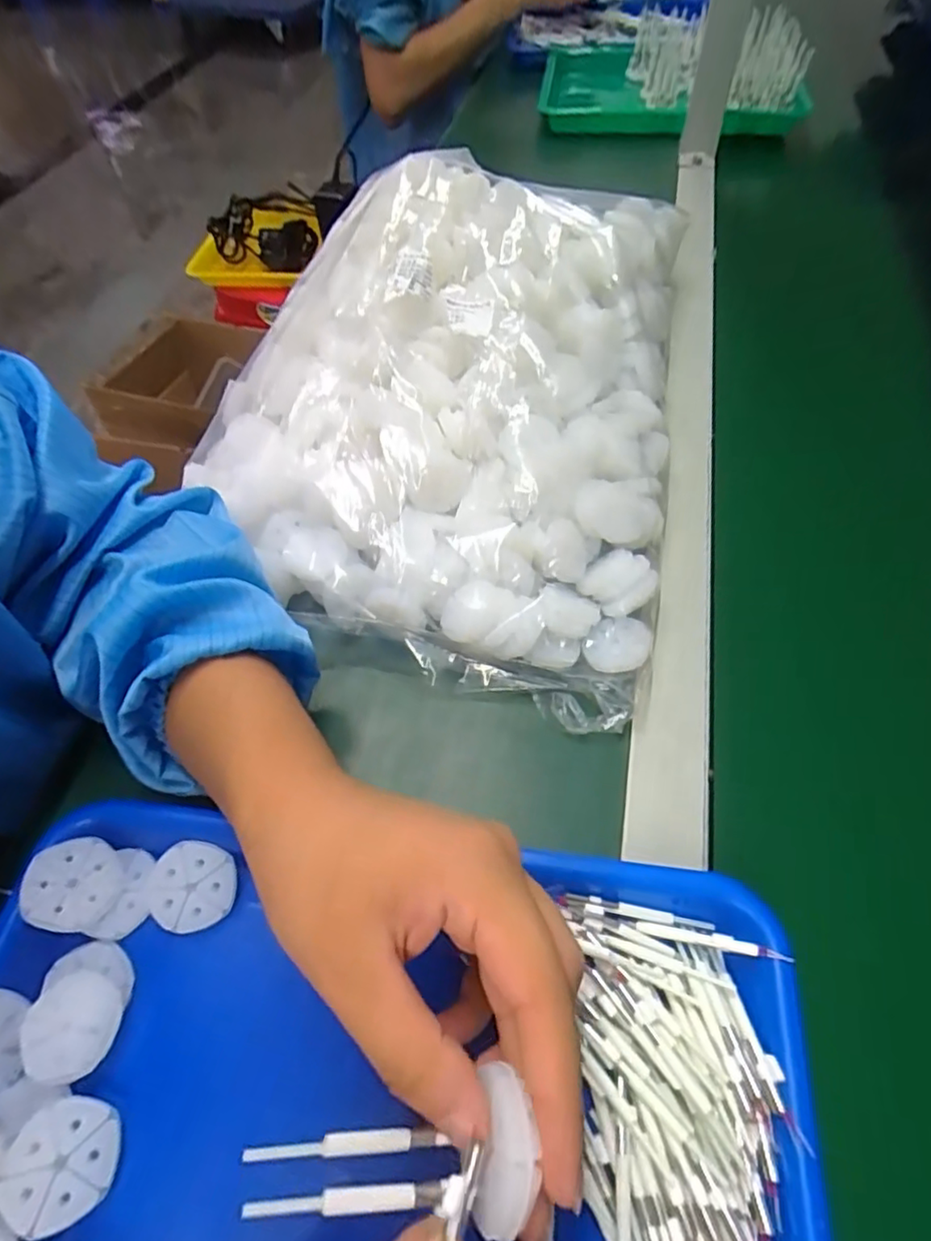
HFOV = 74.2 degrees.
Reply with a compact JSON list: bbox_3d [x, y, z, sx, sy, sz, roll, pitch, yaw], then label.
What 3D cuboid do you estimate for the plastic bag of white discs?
[{"bbox_3d":[-0.009,-0.163,0.416,0.293,0.111,0.403,9,57,9],"label":"plastic bag of white discs"}]

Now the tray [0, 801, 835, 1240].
[{"bbox_3d":[-0.041,0.211,0.228,0.326,0.057,0.242,5,57,6],"label":"tray"}]

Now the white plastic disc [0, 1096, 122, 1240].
[{"bbox_3d":[-0.149,0.201,0.227,0.037,0.004,0.038,12,54,-17],"label":"white plastic disc"}]

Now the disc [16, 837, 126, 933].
[{"bbox_3d":[-0.176,0.118,0.276,0.038,0.006,0.038,14,57,-22],"label":"disc"}]

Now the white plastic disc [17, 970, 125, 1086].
[{"bbox_3d":[-0.162,0.166,0.252,0.037,0.007,0.037,-1,56,2],"label":"white plastic disc"}]

